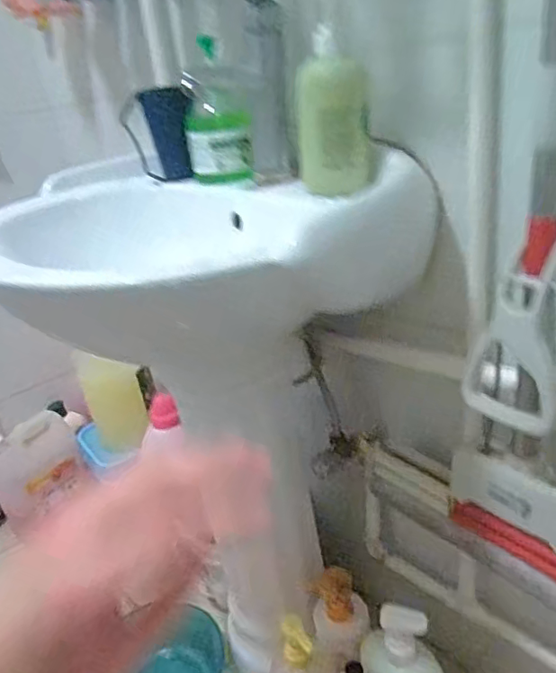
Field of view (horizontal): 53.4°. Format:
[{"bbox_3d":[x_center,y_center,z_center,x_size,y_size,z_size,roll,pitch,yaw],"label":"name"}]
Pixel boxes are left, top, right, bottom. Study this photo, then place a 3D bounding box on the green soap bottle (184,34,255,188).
[{"bbox_3d":[-0.075,-0.271,0.686,0.081,0.158,0.051,-8,27,0],"label":"green soap bottle"}]

